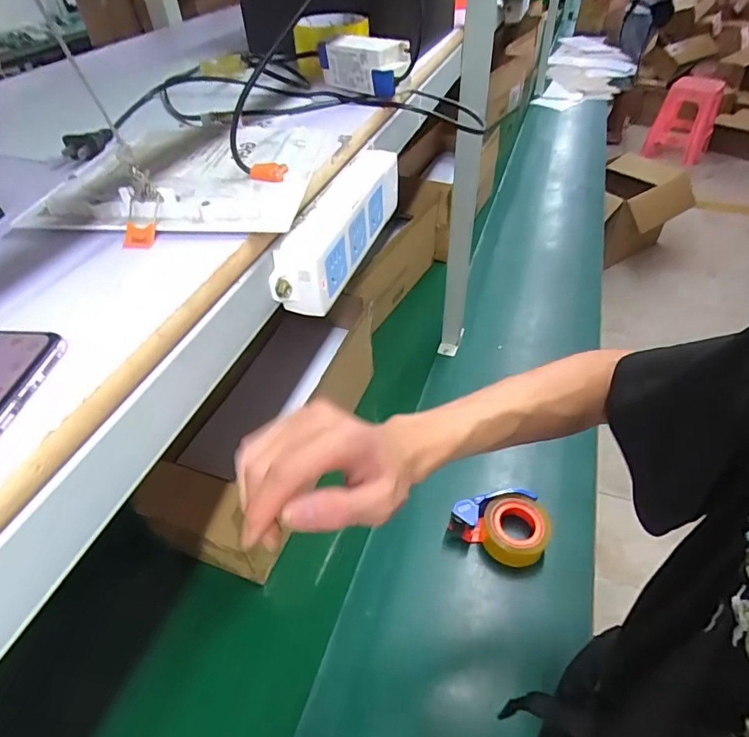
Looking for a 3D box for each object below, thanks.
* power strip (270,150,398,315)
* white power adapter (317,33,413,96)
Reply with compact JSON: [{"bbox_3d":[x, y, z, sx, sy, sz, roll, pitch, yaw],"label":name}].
[{"bbox_3d":[-0.022,-0.112,0.368,0.033,0.050,0.182,14,47,15],"label":"power strip"},{"bbox_3d":[-0.010,-0.299,0.463,0.031,0.044,0.108,-32,52,-26],"label":"white power adapter"}]

